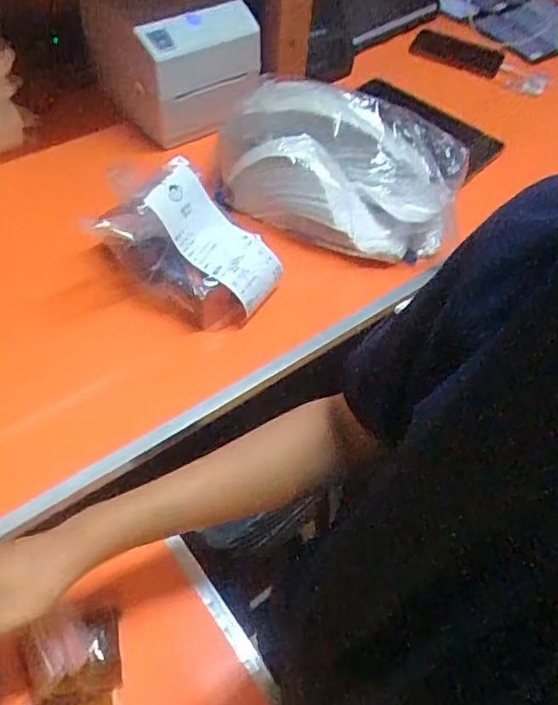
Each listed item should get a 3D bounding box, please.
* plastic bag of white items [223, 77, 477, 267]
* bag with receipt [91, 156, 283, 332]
[{"bbox_3d":[0.082,-0.239,0.756,0.299,0.055,0.208,23,85,-1],"label":"plastic bag of white items"},{"bbox_3d":[-0.096,-0.112,0.664,0.174,0.136,0.123,25,55,13],"label":"bag with receipt"}]

